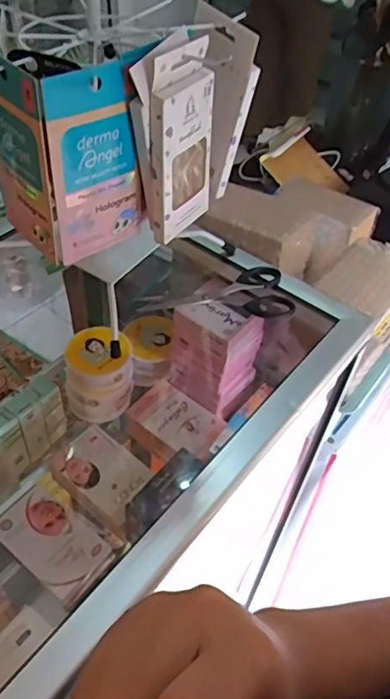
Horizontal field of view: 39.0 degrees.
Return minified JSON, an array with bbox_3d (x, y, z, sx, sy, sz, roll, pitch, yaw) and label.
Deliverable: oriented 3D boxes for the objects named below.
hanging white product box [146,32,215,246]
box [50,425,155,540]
[{"bbox_3d":[-0.011,-0.162,0.440,0.026,0.137,0.072,22,49,16],"label":"hanging white product box"},{"bbox_3d":[-0.102,0.149,0.639,0.122,0.028,0.076,34,53,25],"label":"box"}]

